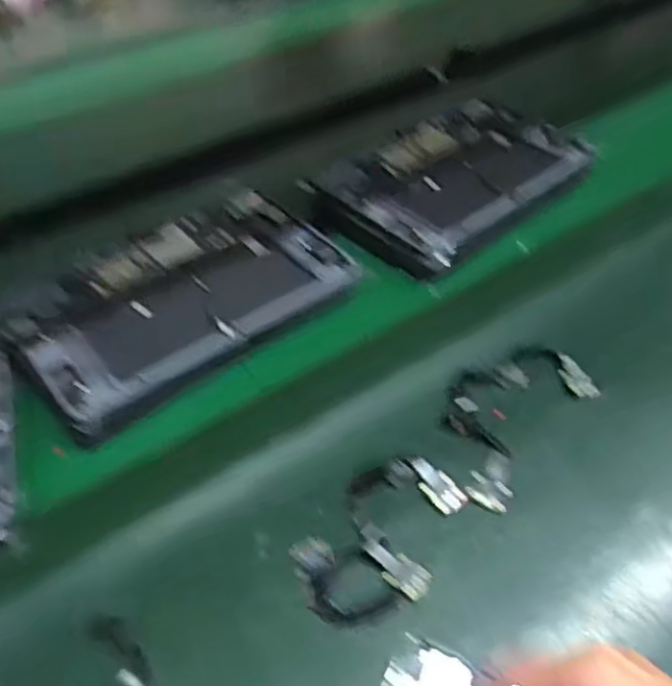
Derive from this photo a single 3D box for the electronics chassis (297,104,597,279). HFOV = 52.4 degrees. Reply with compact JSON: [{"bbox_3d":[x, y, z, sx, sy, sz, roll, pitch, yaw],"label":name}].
[{"bbox_3d":[0.119,-0.177,0.687,0.281,0.026,0.195,-33,54,-28],"label":"electronics chassis"}]

